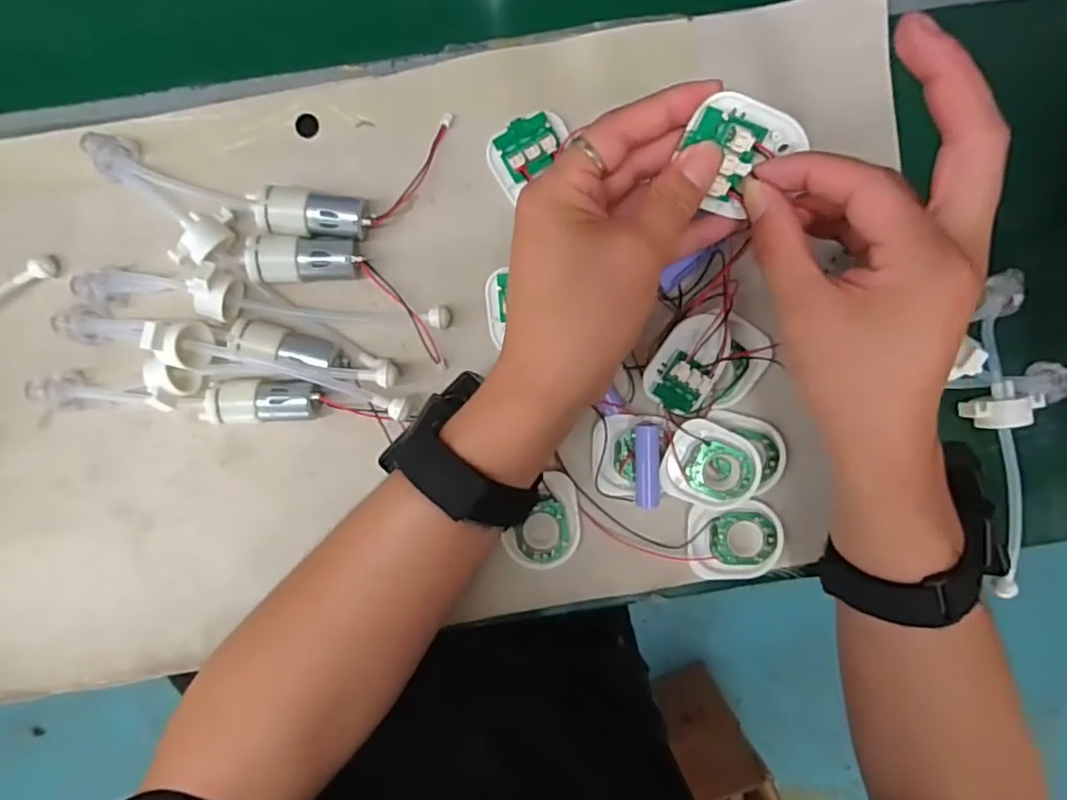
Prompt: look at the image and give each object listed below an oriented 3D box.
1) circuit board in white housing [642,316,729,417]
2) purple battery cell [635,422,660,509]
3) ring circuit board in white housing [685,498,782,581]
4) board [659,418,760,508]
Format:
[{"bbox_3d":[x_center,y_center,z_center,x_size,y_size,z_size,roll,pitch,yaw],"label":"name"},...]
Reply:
[{"bbox_3d":[0.089,-0.020,0.354,0.046,0.016,0.056,18,105,-40],"label":"circuit board in white housing"},{"bbox_3d":[0.068,0.038,0.374,0.014,0.017,0.050,-1,93,-2],"label":"purple battery cell"},{"bbox_3d":[0.122,0.085,0.377,0.056,0.007,0.045,-5,93,-2],"label":"ring circuit board in white housing"},{"bbox_3d":[0.106,0.040,0.375,0.057,0.012,0.048,19,92,-3],"label":"board"}]

